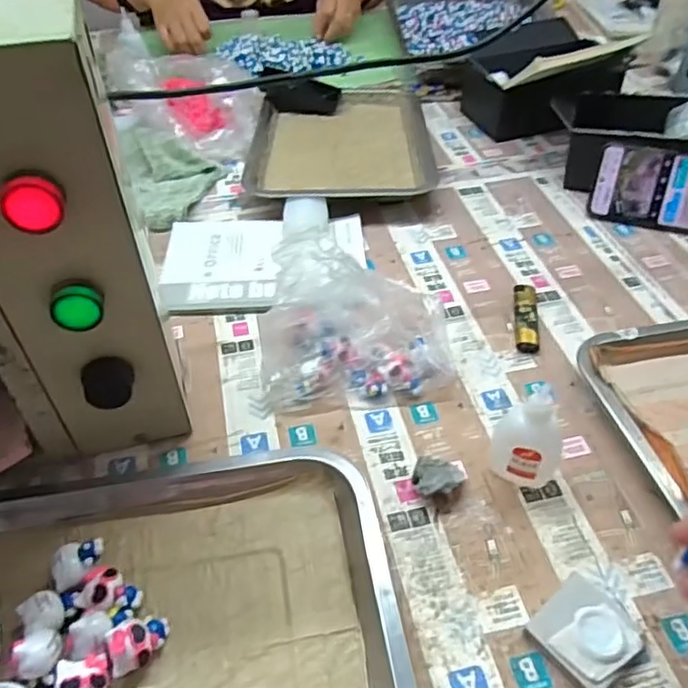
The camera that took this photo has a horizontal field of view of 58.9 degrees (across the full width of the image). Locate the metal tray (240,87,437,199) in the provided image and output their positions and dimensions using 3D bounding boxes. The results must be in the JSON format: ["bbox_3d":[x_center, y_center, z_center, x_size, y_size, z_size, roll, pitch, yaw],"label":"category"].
[{"bbox_3d":[-0.002,-0.253,0.746,0.207,0.033,0.295,0,46,1],"label":"metal tray"}]

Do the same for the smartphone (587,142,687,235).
[{"bbox_3d":[0.346,-0.158,0.634,0.162,0.079,0.010,14,18,17],"label":"smartphone"}]

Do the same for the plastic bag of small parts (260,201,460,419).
[{"bbox_3d":[0.005,-0.030,0.469,0.145,0.114,0.107,-7,46,-6],"label":"plastic bag of small parts"}]

